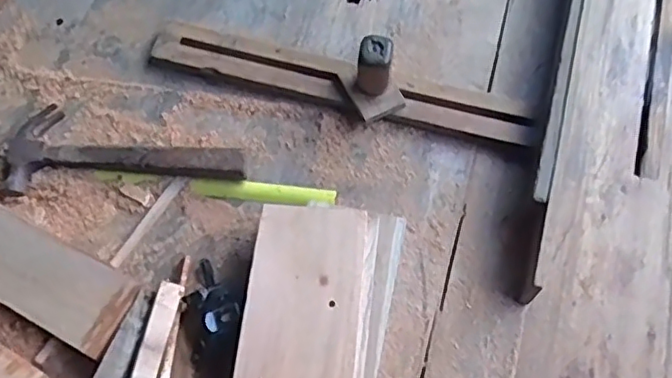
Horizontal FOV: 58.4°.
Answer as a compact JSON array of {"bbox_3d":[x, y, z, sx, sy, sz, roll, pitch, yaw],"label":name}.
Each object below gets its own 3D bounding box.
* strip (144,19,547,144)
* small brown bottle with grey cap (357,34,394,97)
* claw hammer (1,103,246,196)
[{"bbox_3d":[-0.001,-0.125,0.695,0.449,0.019,0.057,15,73,10],"label":"strip"},{"bbox_3d":[0.041,-0.130,0.636,0.034,0.050,0.041,9,63,6],"label":"small brown bottle with grey cap"},{"bbox_3d":[-0.230,-0.050,0.658,0.262,0.029,0.101,-3,63,0],"label":"claw hammer"}]

